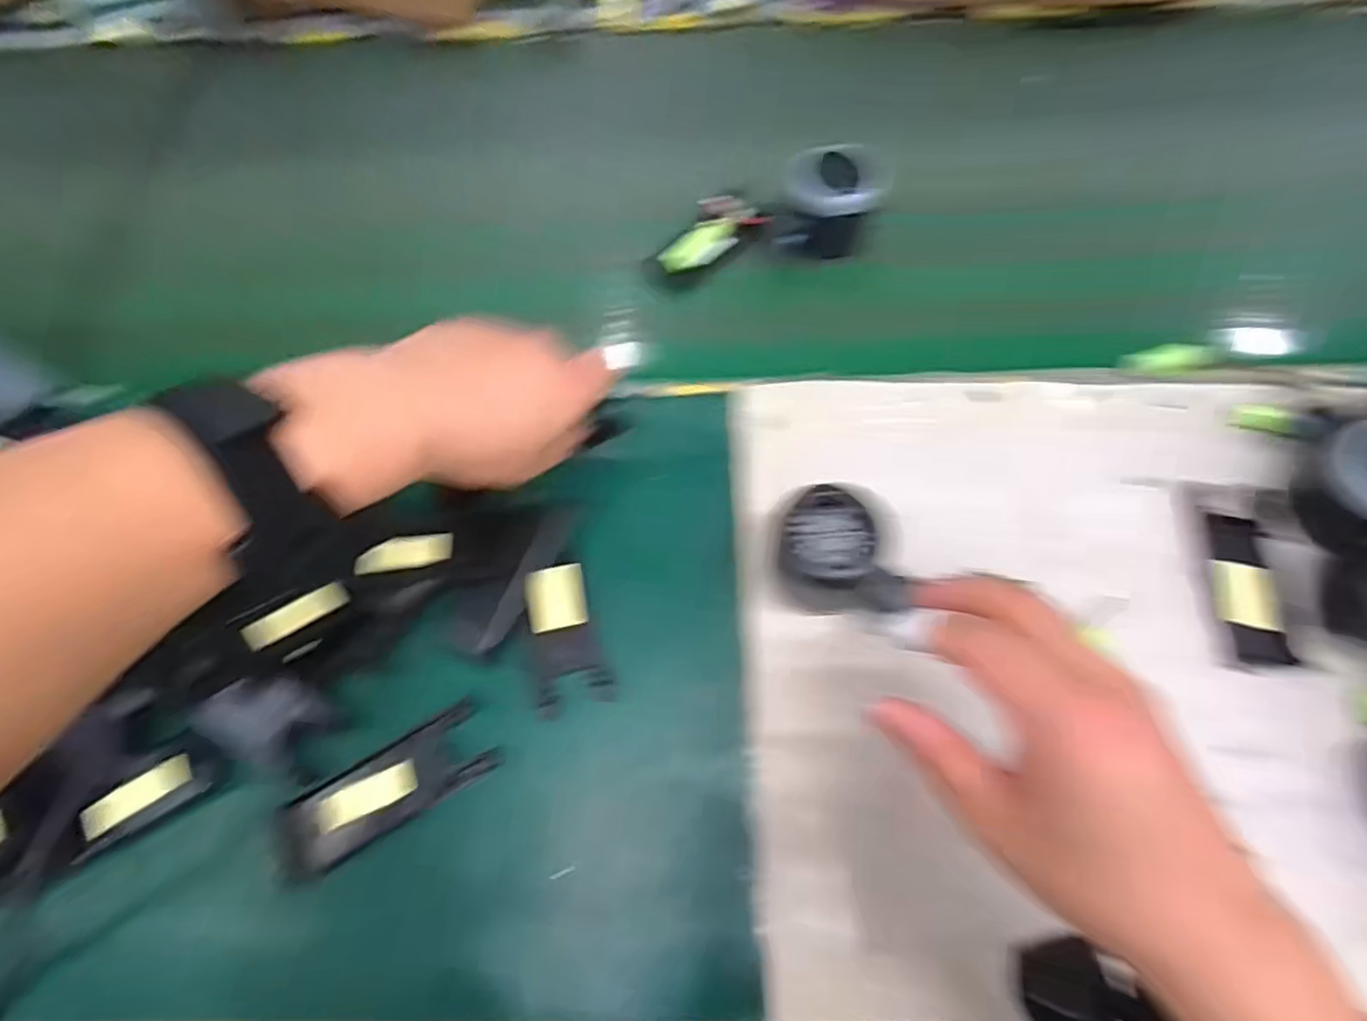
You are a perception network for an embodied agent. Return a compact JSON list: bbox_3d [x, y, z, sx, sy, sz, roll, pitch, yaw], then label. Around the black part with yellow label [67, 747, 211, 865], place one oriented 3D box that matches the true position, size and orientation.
[{"bbox_3d":[-0.268,0.143,0.318,0.064,0.009,0.025,-30,67,-11],"label":"black part with yellow label"}]

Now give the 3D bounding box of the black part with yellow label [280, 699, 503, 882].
[{"bbox_3d":[-0.148,0.138,0.321,0.105,0.005,0.038,-30,67,-11],"label":"black part with yellow label"}]

